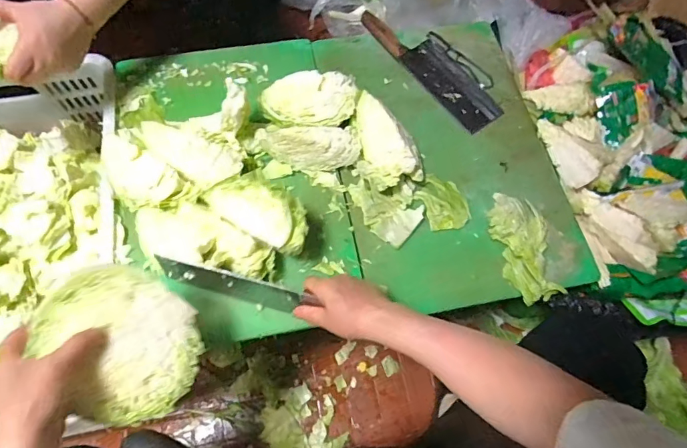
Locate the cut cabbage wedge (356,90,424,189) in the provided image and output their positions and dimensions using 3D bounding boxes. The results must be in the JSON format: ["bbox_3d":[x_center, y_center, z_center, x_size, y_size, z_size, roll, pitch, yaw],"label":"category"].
[{"bbox_3d":[0.071,-0.137,0.706,0.093,0.071,0.158,-18,69,-10],"label":"cut cabbage wedge"}]

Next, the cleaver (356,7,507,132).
[{"bbox_3d":[0.164,-0.301,0.817,0.090,0.033,0.322,-36,73,-16],"label":"cleaver"}]

